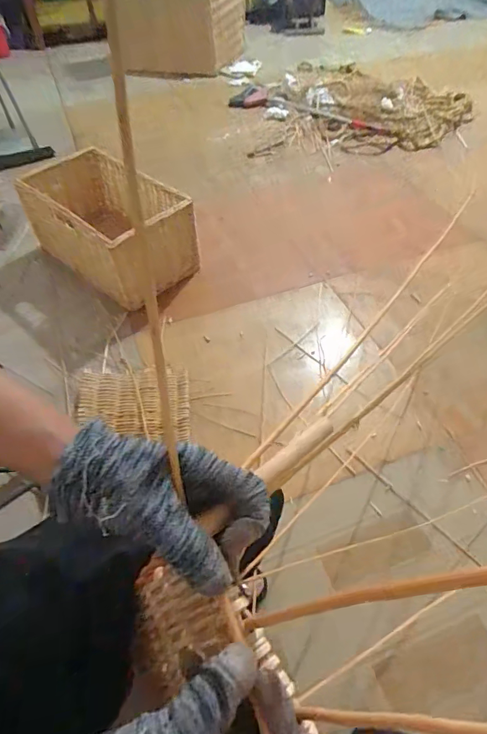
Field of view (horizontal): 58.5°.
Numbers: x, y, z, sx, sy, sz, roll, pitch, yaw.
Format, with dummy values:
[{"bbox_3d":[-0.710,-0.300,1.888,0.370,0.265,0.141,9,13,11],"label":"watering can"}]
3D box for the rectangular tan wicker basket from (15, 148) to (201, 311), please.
[{"bbox_3d":[-0.426,-0.439,1.325,0.552,0.255,0.331,35,58,25],"label":"rectangular tan wicker basket"}]

